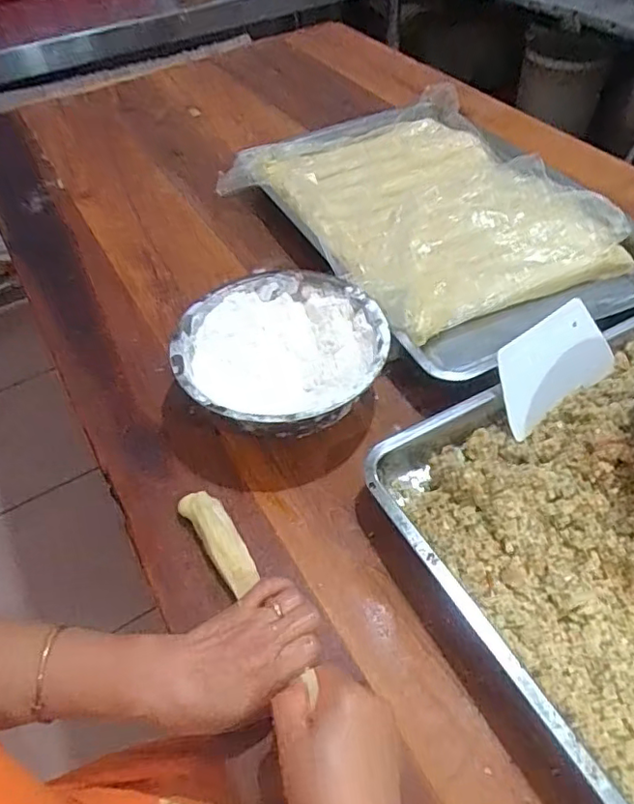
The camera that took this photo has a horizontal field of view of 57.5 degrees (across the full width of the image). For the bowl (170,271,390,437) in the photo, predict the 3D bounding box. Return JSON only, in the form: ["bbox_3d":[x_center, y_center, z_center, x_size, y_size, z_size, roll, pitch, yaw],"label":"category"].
[{"bbox_3d":[-0.041,-0.048,0.635,0.217,0.078,0.218,0,52,0],"label":"bowl"}]

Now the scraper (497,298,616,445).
[{"bbox_3d":[0.243,-0.037,0.597,0.137,0.092,0.006,-33,16,-11],"label":"scraper"}]

